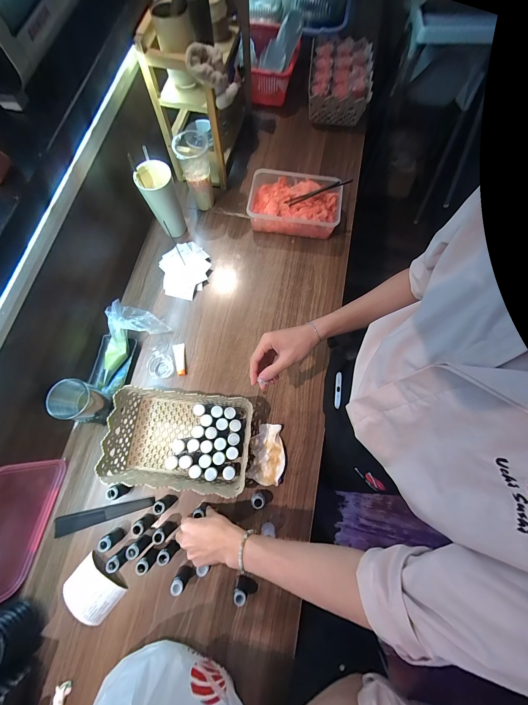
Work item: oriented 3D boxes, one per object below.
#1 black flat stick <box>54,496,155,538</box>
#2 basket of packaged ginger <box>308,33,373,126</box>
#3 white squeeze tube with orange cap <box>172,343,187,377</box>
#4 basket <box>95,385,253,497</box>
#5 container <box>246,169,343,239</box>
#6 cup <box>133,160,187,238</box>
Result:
[{"bbox_3d":[-0.346,0.352,0.576,0.203,0.018,0.034,-13,75,-5],"label":"black flat stick"},{"bbox_3d":[0.262,-0.956,0.915,0.204,0.086,0.357,8,75,1],"label":"basket of packaged ginger"},{"bbox_3d":[-0.213,0.017,0.666,0.027,0.012,0.083,-9,75,-4],"label":"white squeeze tube with orange cap"},{"bbox_3d":[-0.180,0.184,0.584,0.291,0.082,0.196,5,75,0],"label":"basket"},{"bbox_3d":[0.087,-0.421,0.751,0.251,0.088,0.171,5,75,0],"label":"container"},{"bbox_3d":[-0.257,-0.384,0.679,0.080,0.162,0.075,0,75,-1],"label":"cup"}]

